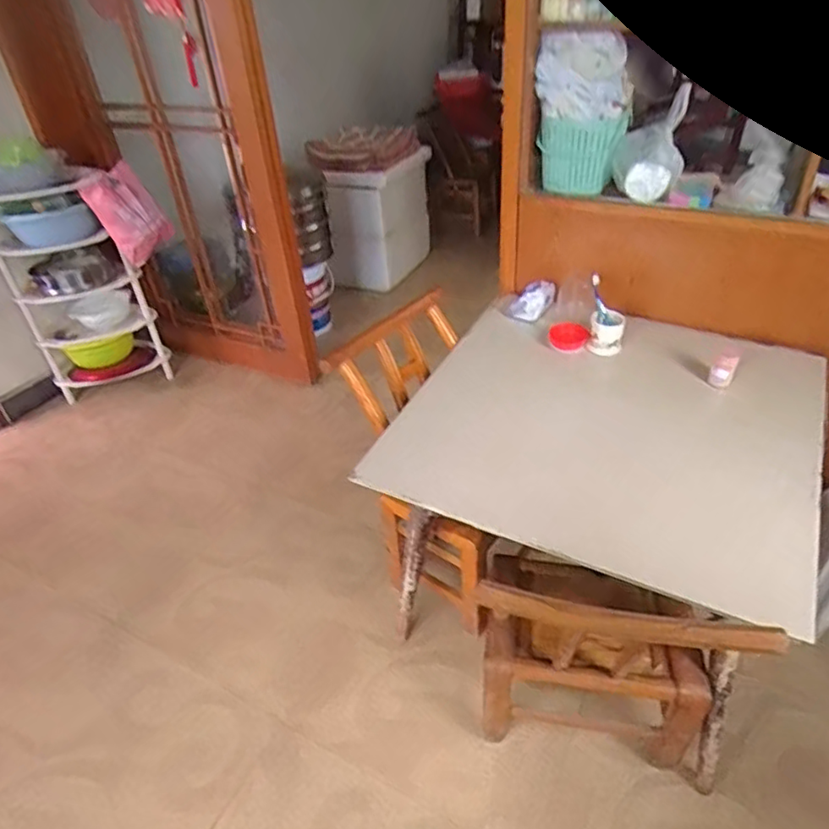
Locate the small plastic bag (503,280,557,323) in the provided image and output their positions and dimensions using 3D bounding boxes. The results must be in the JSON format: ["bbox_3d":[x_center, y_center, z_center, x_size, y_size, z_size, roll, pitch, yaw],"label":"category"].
[{"bbox_3d":[0.298,-0.290,1.542,0.111,0.092,0.058,-1,44,-8],"label":"small plastic bag"}]

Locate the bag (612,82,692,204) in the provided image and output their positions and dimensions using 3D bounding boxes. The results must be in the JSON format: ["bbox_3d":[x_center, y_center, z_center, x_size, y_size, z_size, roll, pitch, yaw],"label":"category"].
[{"bbox_3d":[0.550,-0.623,1.383,0.140,0.199,0.171,18,45,11],"label":"bag"}]

